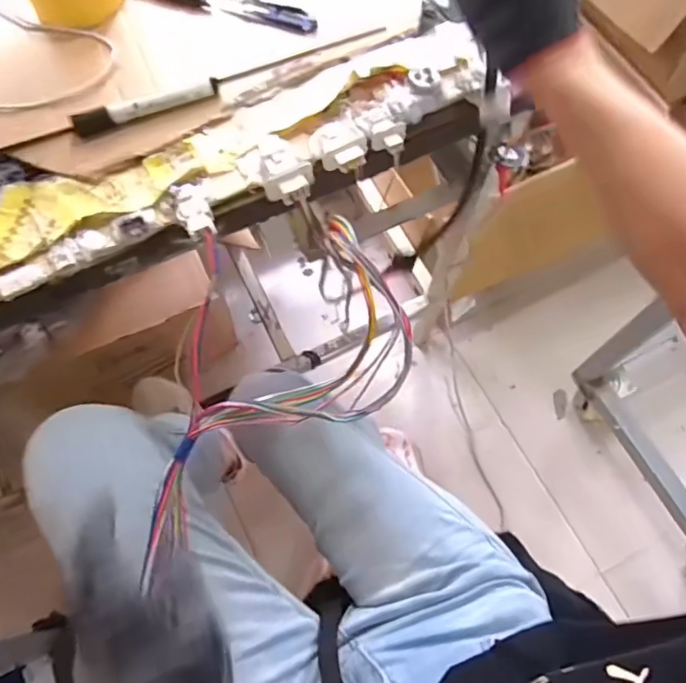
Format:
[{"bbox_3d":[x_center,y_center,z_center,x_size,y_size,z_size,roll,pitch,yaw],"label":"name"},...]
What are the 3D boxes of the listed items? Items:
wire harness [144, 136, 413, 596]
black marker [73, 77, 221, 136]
[{"bbox_3d":[-0.101,-0.001,0.450,0.280,0.115,0.228,-33,73,-13],"label":"wire harness"},{"bbox_3d":[-0.175,-0.212,0.472,0.128,0.013,0.013,-20,70,-9],"label":"black marker"}]

